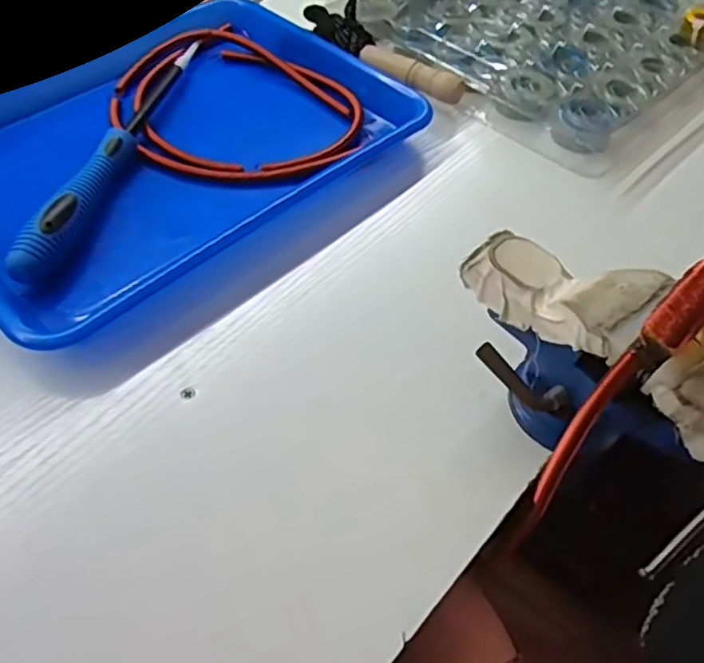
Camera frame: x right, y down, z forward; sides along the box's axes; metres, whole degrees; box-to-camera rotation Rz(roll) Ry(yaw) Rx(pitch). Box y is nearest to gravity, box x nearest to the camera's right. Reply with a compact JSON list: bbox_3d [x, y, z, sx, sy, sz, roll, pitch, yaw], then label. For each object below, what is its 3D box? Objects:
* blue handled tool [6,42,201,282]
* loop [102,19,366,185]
[{"bbox_3d":[-0.165,-0.136,0.453,0.023,0.033,0.267,11,53,4],"label":"blue handled tool"},{"bbox_3d":[-0.099,-0.178,0.498,0.204,0.018,0.156,34,58,20],"label":"loop"}]

